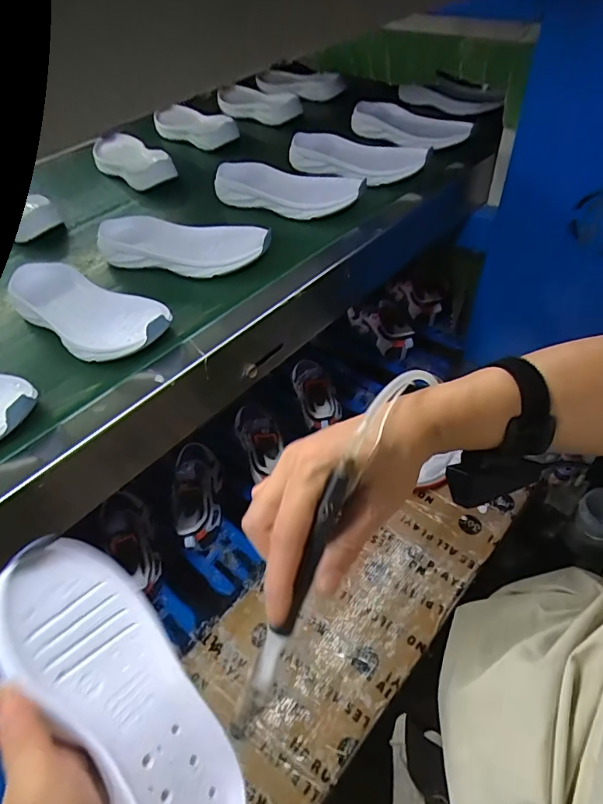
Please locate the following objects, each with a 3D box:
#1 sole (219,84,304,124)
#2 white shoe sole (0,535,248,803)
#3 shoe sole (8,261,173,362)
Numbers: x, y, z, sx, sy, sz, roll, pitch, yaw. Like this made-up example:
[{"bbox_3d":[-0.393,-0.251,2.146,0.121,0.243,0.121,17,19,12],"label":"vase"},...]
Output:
[{"bbox_3d":[-0.070,-0.516,0.807,0.178,0.040,0.049,23,55,24],"label":"sole"},{"bbox_3d":[-0.111,0.183,0.298,0.210,0.021,0.089,52,31,4],"label":"white shoe sole"},{"bbox_3d":[-0.218,-0.095,0.480,0.188,0.044,0.085,25,56,26],"label":"shoe sole"}]

